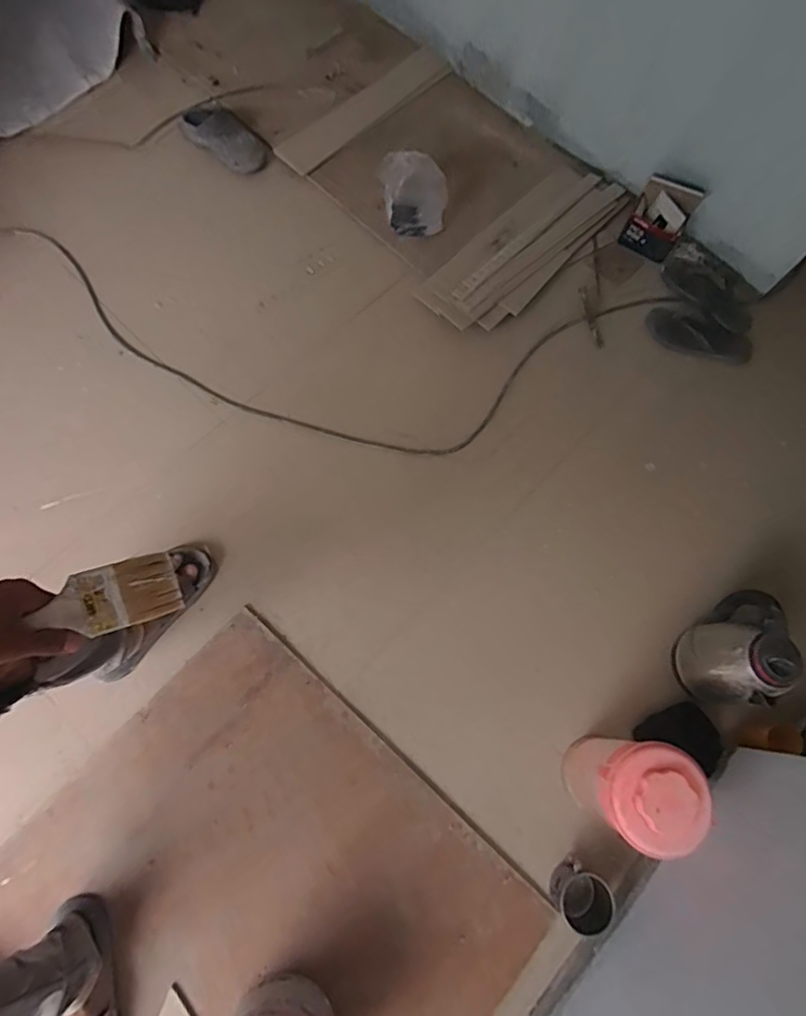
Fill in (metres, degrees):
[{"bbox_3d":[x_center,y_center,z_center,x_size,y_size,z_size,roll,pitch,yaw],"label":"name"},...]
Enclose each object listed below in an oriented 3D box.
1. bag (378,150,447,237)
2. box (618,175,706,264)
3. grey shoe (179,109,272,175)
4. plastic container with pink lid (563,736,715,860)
[{"bbox_3d":[0.023,-0.753,1.320,0.158,0.147,0.093,3,71,-3],"label":"bag"},{"bbox_3d":[0.631,-0.720,1.343,0.132,0.123,0.126,27,73,6],"label":"box"},{"bbox_3d":[-0.456,-0.963,1.433,0.245,0.069,0.110,34,72,8],"label":"grey shoe"},{"bbox_3d":[0.377,0.463,0.918,0.153,0.265,0.150,1,72,-2],"label":"plastic container with pink lid"}]

